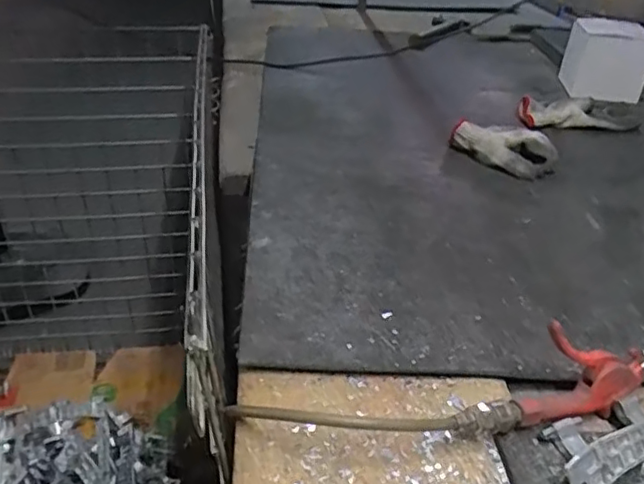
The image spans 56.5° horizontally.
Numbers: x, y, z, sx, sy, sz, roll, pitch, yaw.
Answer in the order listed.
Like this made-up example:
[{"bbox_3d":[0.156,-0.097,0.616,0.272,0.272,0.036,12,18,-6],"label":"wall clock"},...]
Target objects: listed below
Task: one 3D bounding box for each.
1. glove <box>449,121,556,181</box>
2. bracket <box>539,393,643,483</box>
[{"bbox_3d":[0.272,-0.143,0.892,0.072,0.043,0.154,-25,44,-37],"label":"glove"},{"bbox_3d":[0.231,0.147,0.457,0.149,0.029,0.062,-12,37,-23],"label":"bracket"}]

